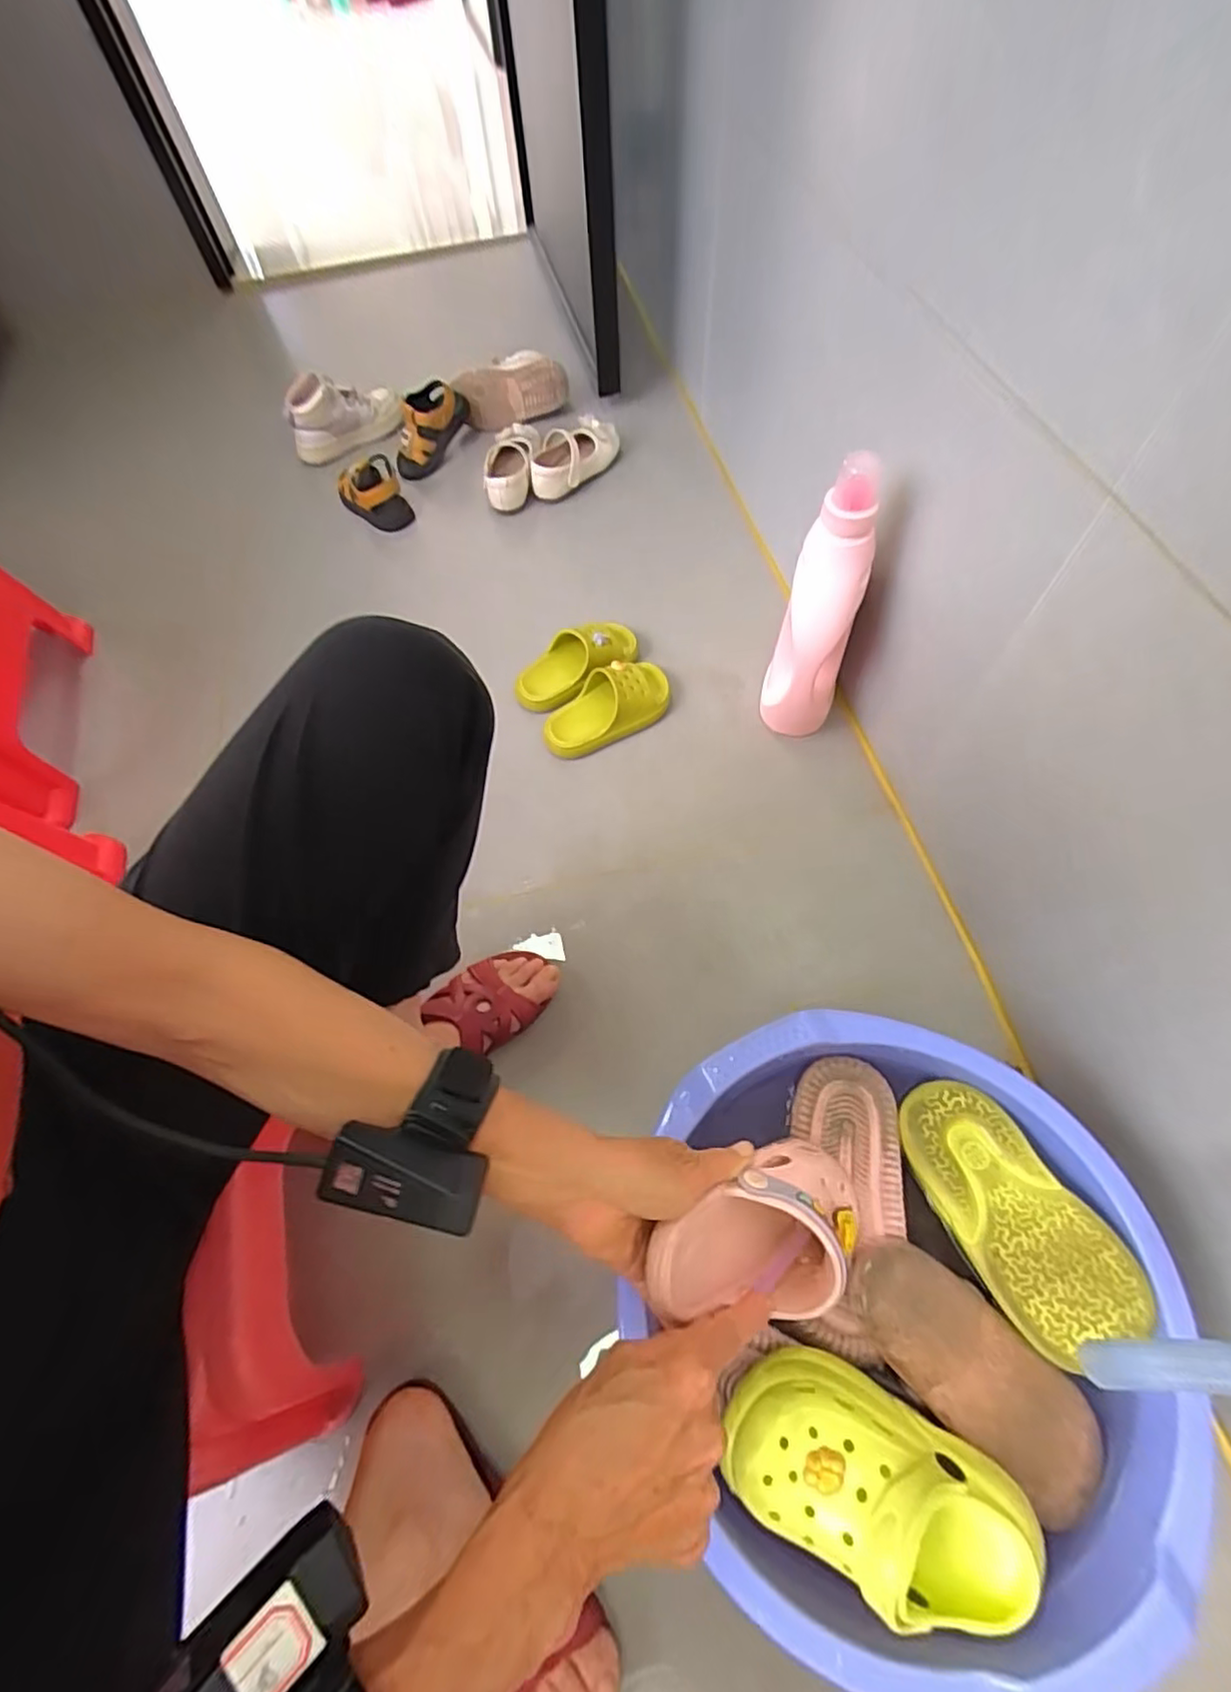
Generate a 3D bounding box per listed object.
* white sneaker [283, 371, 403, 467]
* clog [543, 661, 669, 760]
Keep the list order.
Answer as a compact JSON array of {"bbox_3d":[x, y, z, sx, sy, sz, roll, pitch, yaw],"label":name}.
[{"bbox_3d":[-0.461,-0.730,1.104,0.194,0.128,0.074,-6,62,0],"label":"white sneaker"},{"bbox_3d":[-0.014,-0.178,0.809,0.171,0.061,0.087,-28,64,-11],"label":"clog"}]

